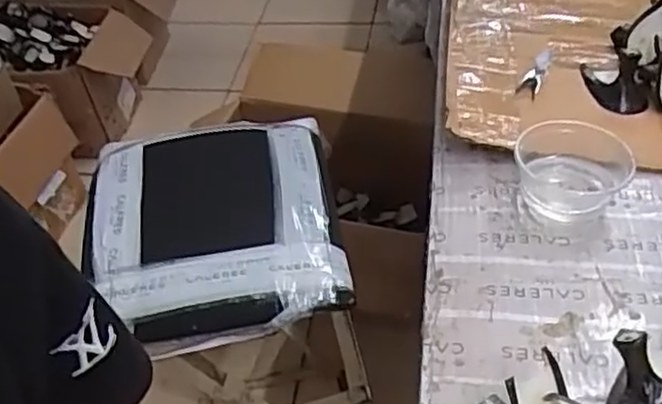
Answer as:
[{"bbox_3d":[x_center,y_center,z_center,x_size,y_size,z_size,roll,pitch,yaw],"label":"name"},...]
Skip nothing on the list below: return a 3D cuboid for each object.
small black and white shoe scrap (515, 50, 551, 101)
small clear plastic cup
[{"bbox_3d":[0.197,-0.121,0.676,0.019,0.014,0.053,28,84,29],"label":"small black and white shoe scrap"},{"bbox_3d":[0.196,-0.024,0.576,0.091,0.048,0.079,15,48,20],"label":"small clear plastic cup"}]

